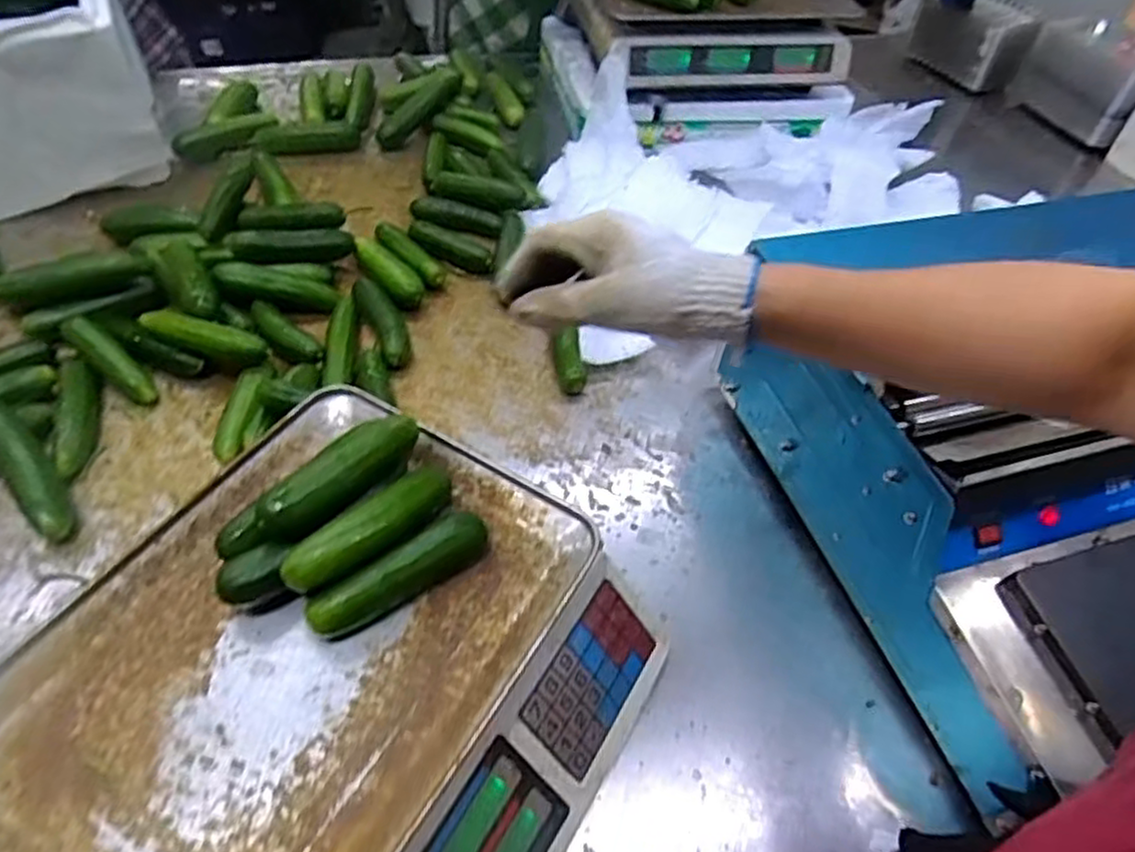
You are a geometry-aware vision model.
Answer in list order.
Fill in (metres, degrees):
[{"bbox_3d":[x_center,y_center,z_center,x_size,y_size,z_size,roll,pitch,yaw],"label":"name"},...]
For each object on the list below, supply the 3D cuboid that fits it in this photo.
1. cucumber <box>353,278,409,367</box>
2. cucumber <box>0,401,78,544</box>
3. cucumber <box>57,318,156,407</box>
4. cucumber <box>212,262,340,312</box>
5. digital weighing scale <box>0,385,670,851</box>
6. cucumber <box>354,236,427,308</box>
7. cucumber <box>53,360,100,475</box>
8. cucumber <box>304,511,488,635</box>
[{"bbox_3d":[-0.187,-0.107,0.745,0.033,0.036,0.115,-20,54,-21],"label":"cucumber"},{"bbox_3d":[-0.439,0.032,0.593,0.033,0.024,0.142,-34,77,-29],"label":"cucumber"},{"bbox_3d":[-0.428,-0.064,0.682,0.125,0.025,0.027,41,56,9],"label":"cucumber"},{"bbox_3d":[-0.299,-0.145,0.757,0.119,0.027,0.034,12,46,-20],"label":"cucumber"},{"bbox_3d":[-0.136,0.173,0.457,0.305,0.125,0.326,25,52,16],"label":"digital weighing scale"},{"bbox_3d":[-0.195,-0.162,0.789,0.033,0.035,0.102,-29,57,-26],"label":"cucumber"},{"bbox_3d":[-0.438,-0.010,0.656,0.030,0.025,0.121,-12,51,-15],"label":"cucumber"},{"bbox_3d":[-0.100,0.091,0.446,0.114,0.033,0.025,-31,58,-27],"label":"cucumber"}]

